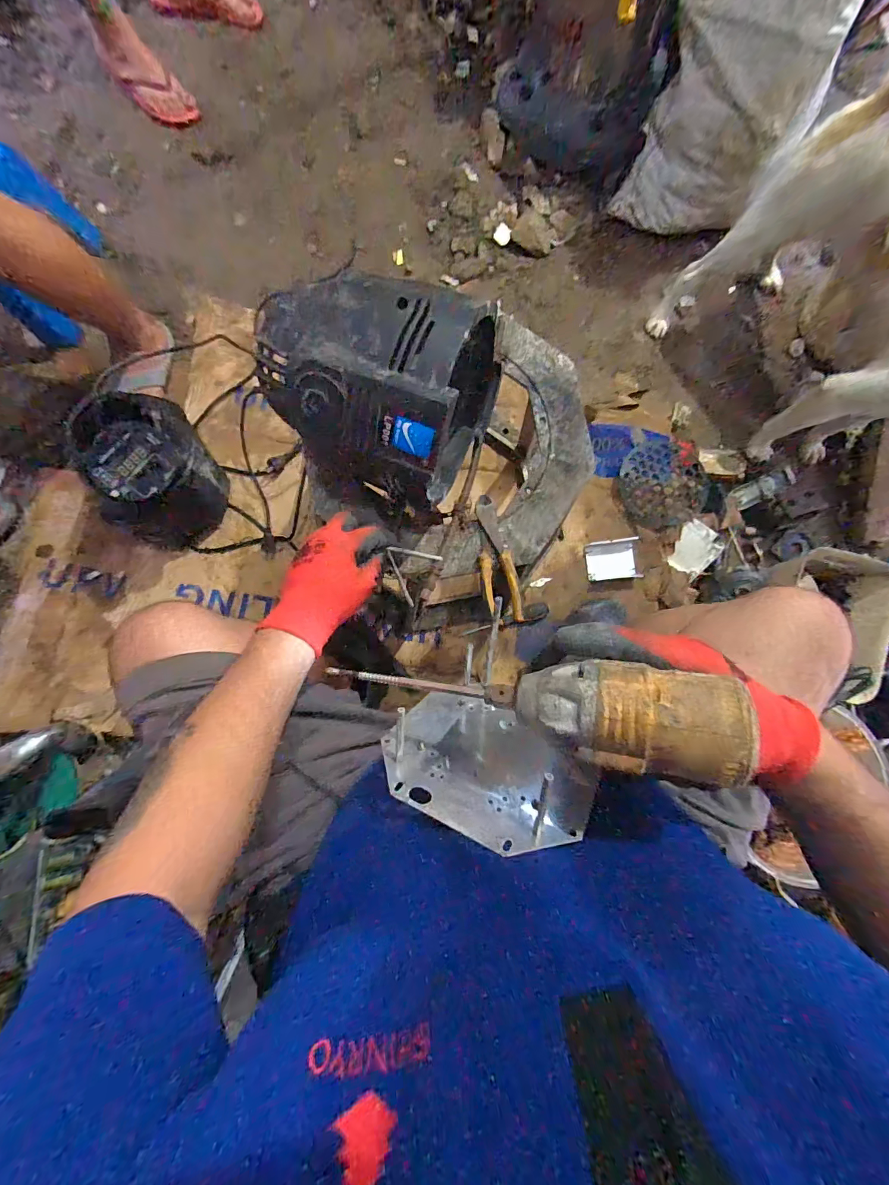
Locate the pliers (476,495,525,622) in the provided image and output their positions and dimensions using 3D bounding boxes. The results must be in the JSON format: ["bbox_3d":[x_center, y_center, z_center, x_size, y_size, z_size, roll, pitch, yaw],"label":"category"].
[{"bbox_3d":[0.069,-0.044,0.577,0.046,0.018,0.169,-11,86,-6],"label":"pliers"}]

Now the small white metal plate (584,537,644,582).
[{"bbox_3d":[0.365,-0.071,0.937,0.106,0.034,0.085,-6,85,-5],"label":"small white metal plate"}]

